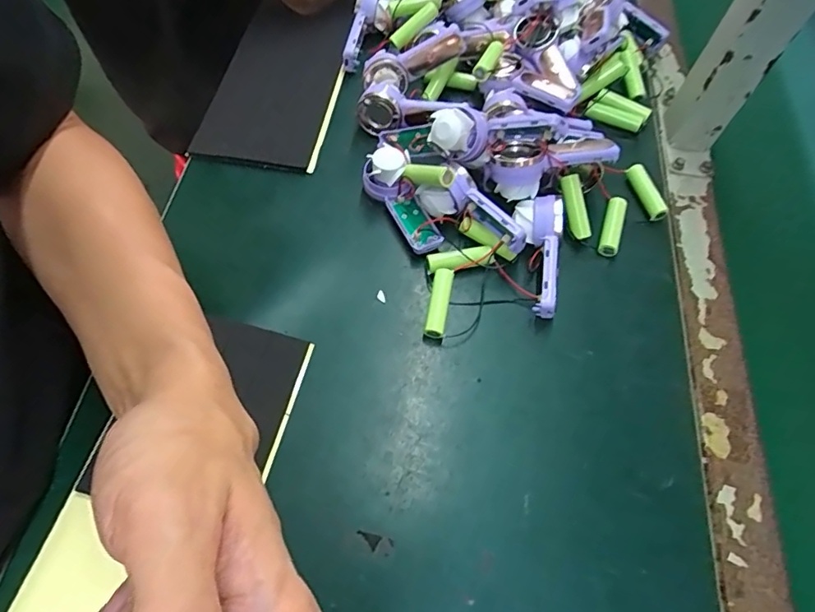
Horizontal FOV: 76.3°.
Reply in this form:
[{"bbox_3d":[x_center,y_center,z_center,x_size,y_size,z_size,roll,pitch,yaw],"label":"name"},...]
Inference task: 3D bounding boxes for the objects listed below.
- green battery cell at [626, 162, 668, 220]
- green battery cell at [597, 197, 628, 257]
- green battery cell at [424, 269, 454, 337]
[{"bbox_3d":[0.195,-0.093,0.426,0.015,0.018,0.051,-19,64,-12],"label":"green battery cell"},{"bbox_3d":[0.162,-0.063,0.411,0.016,0.016,0.050,17,62,7],"label":"green battery cell"},{"bbox_3d":[0.023,-0.002,0.373,0.014,0.014,0.050,11,72,4],"label":"green battery cell"}]

